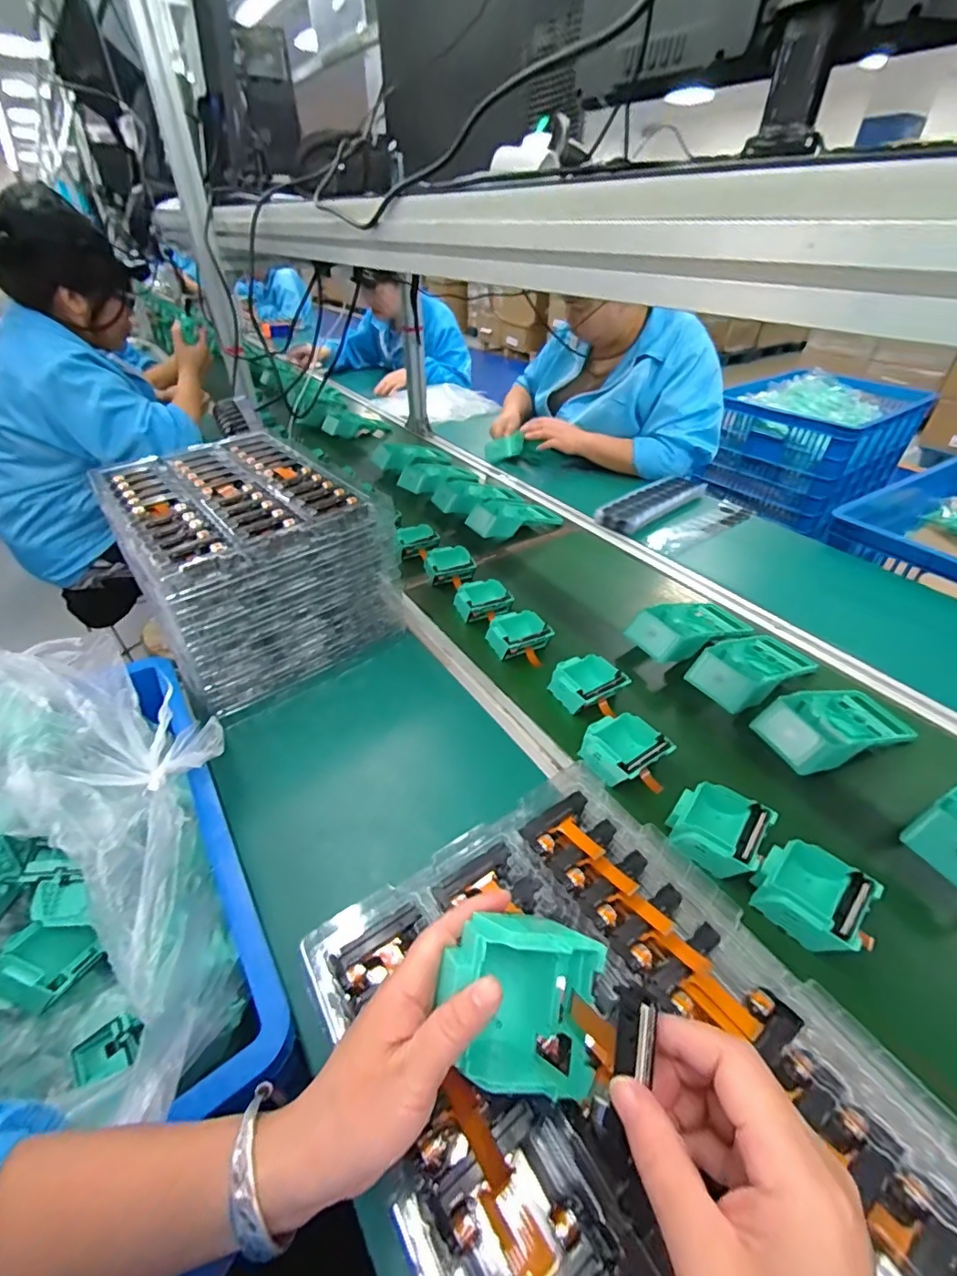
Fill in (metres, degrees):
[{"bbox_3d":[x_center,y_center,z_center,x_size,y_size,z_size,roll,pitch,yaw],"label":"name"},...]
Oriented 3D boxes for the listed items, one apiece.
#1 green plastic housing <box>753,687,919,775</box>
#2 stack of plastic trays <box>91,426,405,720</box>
[{"bbox_3d":[0.417,0.099,0.598,0.199,0.058,0.095,-15,42,-17],"label":"green plastic housing"},{"bbox_3d":[-0.331,-0.112,0.721,0.282,0.202,0.384,-31,49,-31],"label":"stack of plastic trays"}]

